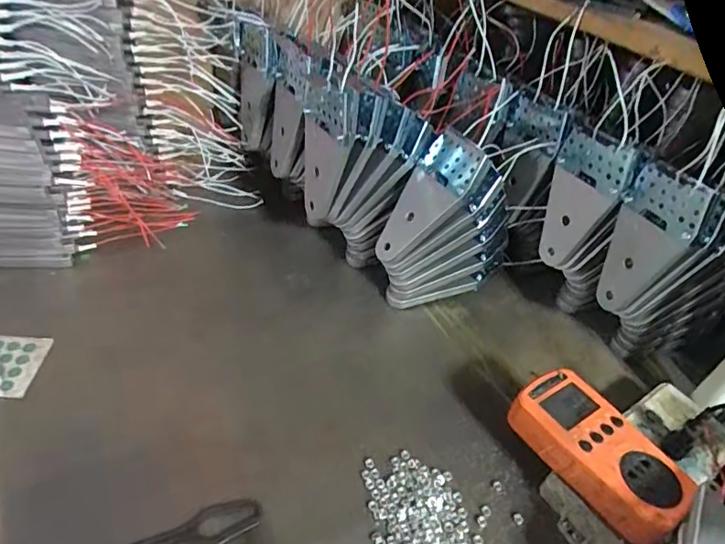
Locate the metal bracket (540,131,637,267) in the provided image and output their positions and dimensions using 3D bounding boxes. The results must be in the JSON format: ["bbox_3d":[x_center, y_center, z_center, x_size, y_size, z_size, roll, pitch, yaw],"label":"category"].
[{"bbox_3d":[0.196,-0.061,0.479,0.011,0.124,0.065,-16,41,-29],"label":"metal bracket"}]

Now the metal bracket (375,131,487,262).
[{"bbox_3d":[0.056,-0.066,0.481,0.018,0.127,0.057,21,22,-48],"label":"metal bracket"}]

